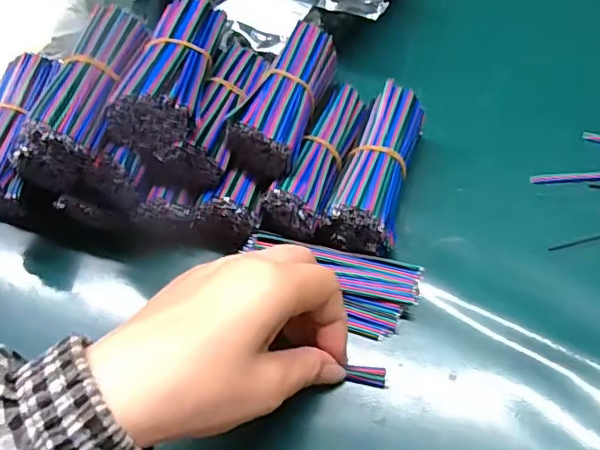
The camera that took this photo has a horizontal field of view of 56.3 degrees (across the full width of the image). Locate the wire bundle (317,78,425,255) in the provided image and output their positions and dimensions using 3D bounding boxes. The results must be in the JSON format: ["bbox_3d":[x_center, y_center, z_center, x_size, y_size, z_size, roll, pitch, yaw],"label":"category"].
[{"bbox_3d":[0.046,-0.034,0.343,0.040,0.038,0.103,12,58,13],"label":"wire bundle"}]

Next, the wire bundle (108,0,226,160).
[{"bbox_3d":[-0.069,-0.091,0.324,0.045,0.033,0.106,8,57,10],"label":"wire bundle"}]

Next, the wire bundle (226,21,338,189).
[{"bbox_3d":[-0.009,-0.075,0.338,0.040,0.036,0.100,12,58,13],"label":"wire bundle"}]

